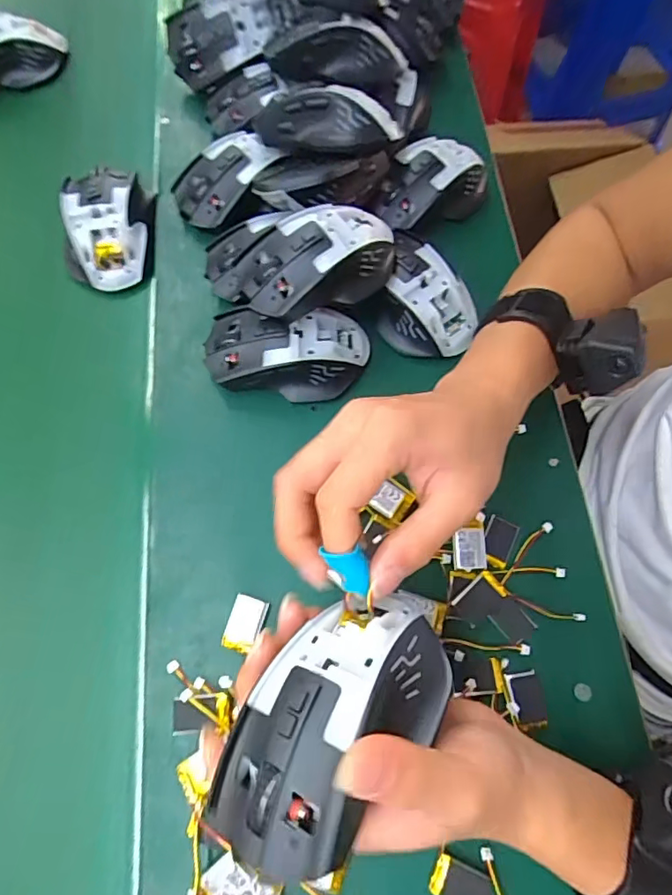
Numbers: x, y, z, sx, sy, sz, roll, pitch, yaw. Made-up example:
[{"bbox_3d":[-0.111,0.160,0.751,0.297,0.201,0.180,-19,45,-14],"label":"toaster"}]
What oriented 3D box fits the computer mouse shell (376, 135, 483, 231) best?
[{"bbox_3d":[0.077,-0.213,0.432,0.096,0.041,0.059,-39,75,-13],"label":"computer mouse shell"}]

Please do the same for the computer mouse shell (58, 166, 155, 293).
[{"bbox_3d":[-0.184,-0.181,0.422,0.067,0.032,0.102,-2,71,-1],"label":"computer mouse shell"}]

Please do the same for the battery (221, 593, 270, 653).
[{"bbox_3d":[-0.056,0.110,0.327,0.021,0.008,0.032,15,71,5],"label":"battery"}]

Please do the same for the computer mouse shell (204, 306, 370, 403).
[{"bbox_3d":[-0.035,-0.069,0.379,0.115,0.043,0.063,-1,71,-1],"label":"computer mouse shell"}]

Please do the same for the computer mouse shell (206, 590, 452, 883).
[{"bbox_3d":[0.002,0.106,0.214,0.060,0.041,0.114,11,38,45],"label":"computer mouse shell"}]

